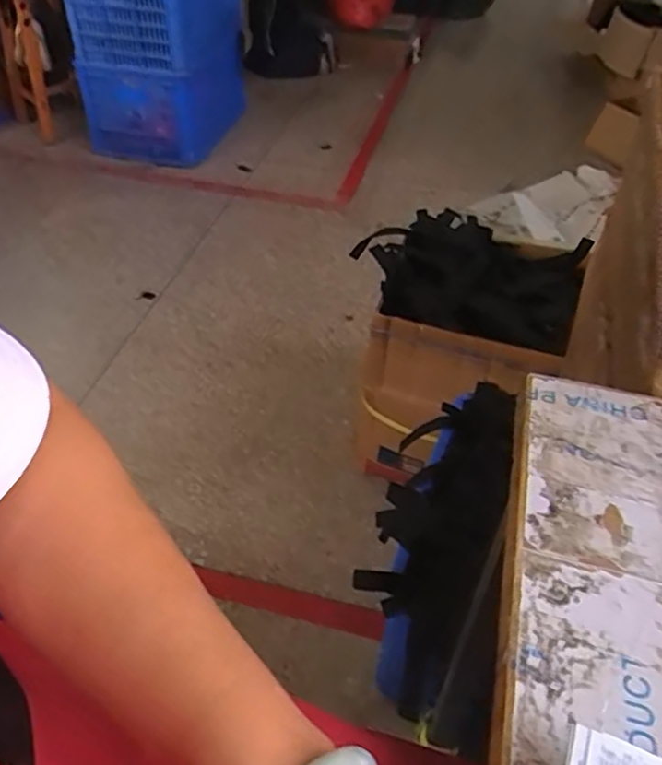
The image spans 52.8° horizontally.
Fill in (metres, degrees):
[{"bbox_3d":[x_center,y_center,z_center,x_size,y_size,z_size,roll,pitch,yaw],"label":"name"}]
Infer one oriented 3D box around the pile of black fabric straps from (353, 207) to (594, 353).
[{"bbox_3d":[0.237,-0.211,1.223,0.419,0.043,0.353,17,45,16],"label":"pile of black fabric straps"}]

